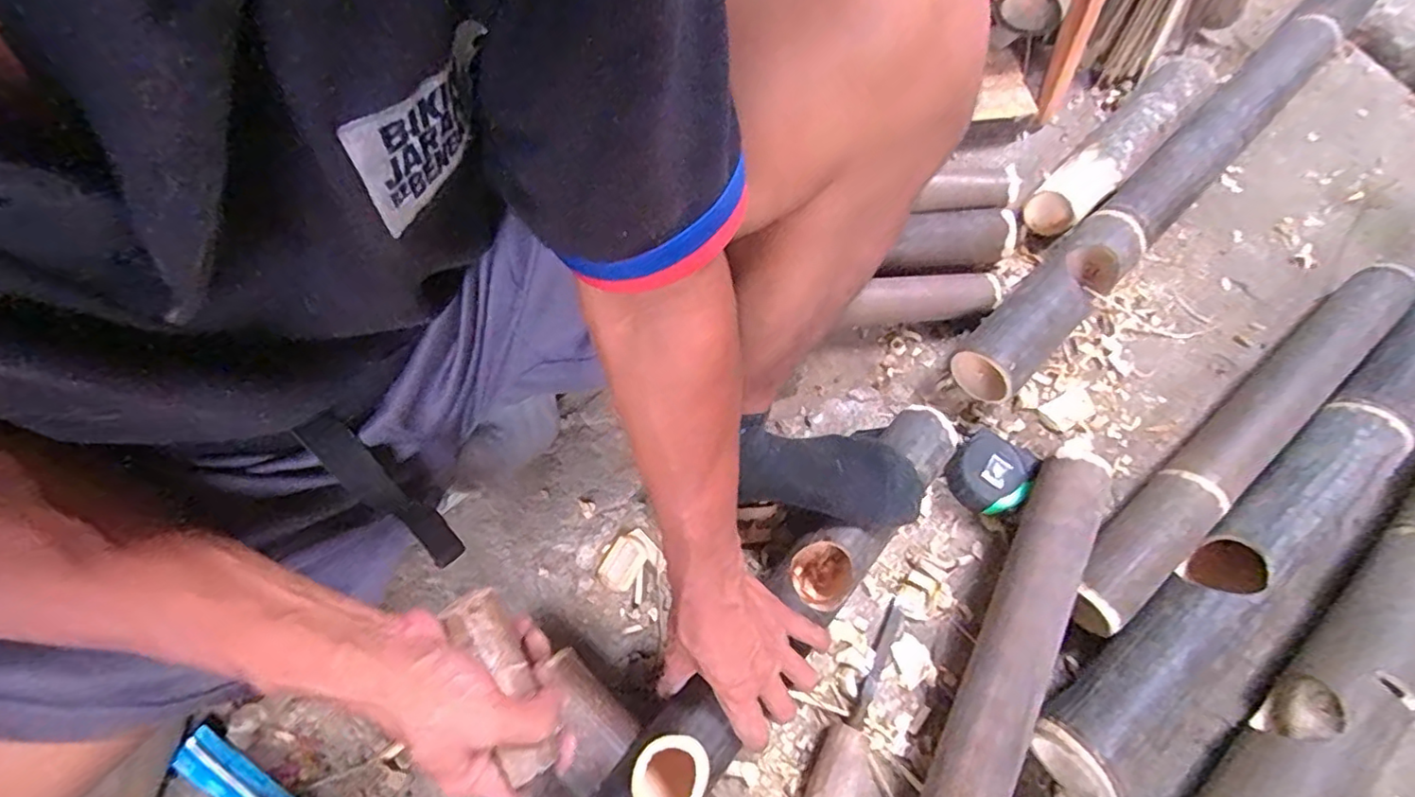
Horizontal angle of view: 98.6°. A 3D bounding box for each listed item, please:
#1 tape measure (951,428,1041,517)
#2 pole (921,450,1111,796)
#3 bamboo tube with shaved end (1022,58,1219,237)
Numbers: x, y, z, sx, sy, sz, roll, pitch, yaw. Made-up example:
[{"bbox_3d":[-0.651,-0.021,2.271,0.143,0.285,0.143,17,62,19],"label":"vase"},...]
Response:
[{"bbox_3d":[0.289,0.077,0.625,0.075,0.044,0.073,1,68,-2],"label":"tape measure"},{"bbox_3d":[0.228,0.285,0.500,0.058,0.049,0.534,27,70,8],"label":"pole"},{"bbox_3d":[0.536,-0.337,0.768,0.072,0.074,0.356,43,73,14],"label":"bamboo tube with shaved end"}]

